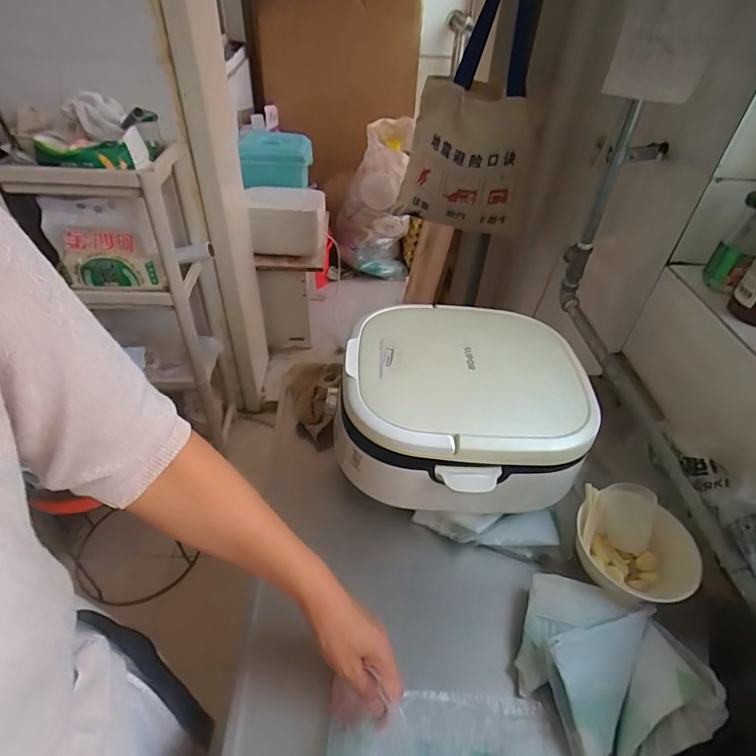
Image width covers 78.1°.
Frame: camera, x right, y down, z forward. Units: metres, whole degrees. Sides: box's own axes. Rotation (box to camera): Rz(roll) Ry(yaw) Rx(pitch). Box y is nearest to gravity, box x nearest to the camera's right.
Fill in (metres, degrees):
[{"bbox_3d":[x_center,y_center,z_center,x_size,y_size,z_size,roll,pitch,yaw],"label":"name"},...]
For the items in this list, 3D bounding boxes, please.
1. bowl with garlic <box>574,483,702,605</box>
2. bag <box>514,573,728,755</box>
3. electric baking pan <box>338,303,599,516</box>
[{"bbox_3d":[0.305,0.204,0.553,0.137,0.066,0.128,2,43,-2],"label":"bowl with garlic"},{"bbox_3d":[0.230,0.287,0.480,0.158,0.066,0.174,-13,45,-17],"label":"bag"},{"bbox_3d":[0.105,0.031,0.631,0.305,0.123,0.286,0,43,-3],"label":"electric baking pan"}]

